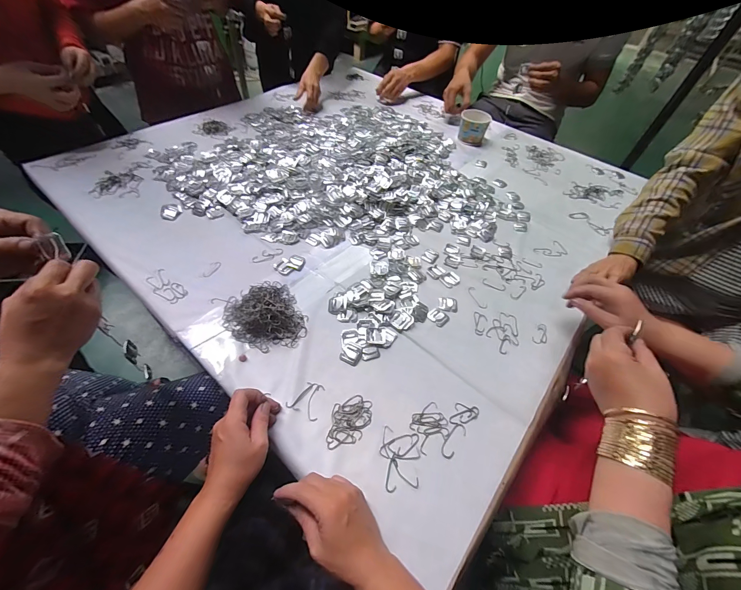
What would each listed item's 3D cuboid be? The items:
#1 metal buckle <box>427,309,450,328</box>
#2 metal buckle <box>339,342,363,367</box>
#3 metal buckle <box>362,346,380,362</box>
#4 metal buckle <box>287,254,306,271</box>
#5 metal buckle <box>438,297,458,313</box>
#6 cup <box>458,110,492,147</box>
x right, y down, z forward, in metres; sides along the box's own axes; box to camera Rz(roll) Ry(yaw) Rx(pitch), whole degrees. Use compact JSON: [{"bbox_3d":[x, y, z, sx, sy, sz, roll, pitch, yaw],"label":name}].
[{"bbox_3d":[0.124,0.040,0.563,0.035,0.004,0.033,39,58,25],"label":"metal buckle"},{"bbox_3d":[-0.030,0.094,0.501,0.032,0.004,0.035,19,51,12],"label":"metal buckle"},{"bbox_3d":[0.000,0.094,0.507,0.031,0.004,0.022,-14,53,-15],"label":"metal buckle"},{"bbox_3d":[-0.146,-0.065,0.618,0.030,0.005,0.039,11,50,5],"label":"metal buckle"},{"bbox_3d":[0.146,0.016,0.585,0.036,0.004,0.035,6,50,1],"label":"metal buckle"},{"bbox_3d":[0.327,-0.532,0.995,0.091,0.076,0.084,14,51,6],"label":"cup"}]

